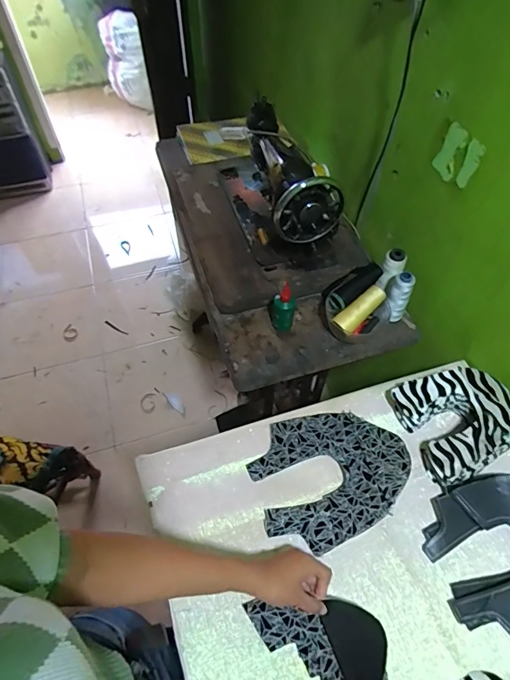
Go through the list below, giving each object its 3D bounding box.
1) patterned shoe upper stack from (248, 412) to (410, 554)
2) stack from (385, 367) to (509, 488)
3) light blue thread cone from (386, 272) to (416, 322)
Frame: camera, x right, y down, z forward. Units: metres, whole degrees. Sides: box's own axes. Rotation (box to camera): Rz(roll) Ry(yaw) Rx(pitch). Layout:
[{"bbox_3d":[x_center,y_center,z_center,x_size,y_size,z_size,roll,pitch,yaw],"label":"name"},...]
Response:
[{"bbox_3d":[0.119,0.206,0.646,0.235,0.019,0.190,-20,62,-3],"label":"patterned shoe upper stack"},{"bbox_3d":[0.335,0.129,0.677,0.159,0.083,0.166,-17,56,-12],"label":"stack"},{"bbox_3d":[0.276,-0.081,0.807,0.047,0.108,0.045,23,57,15],"label":"light blue thread cone"}]

